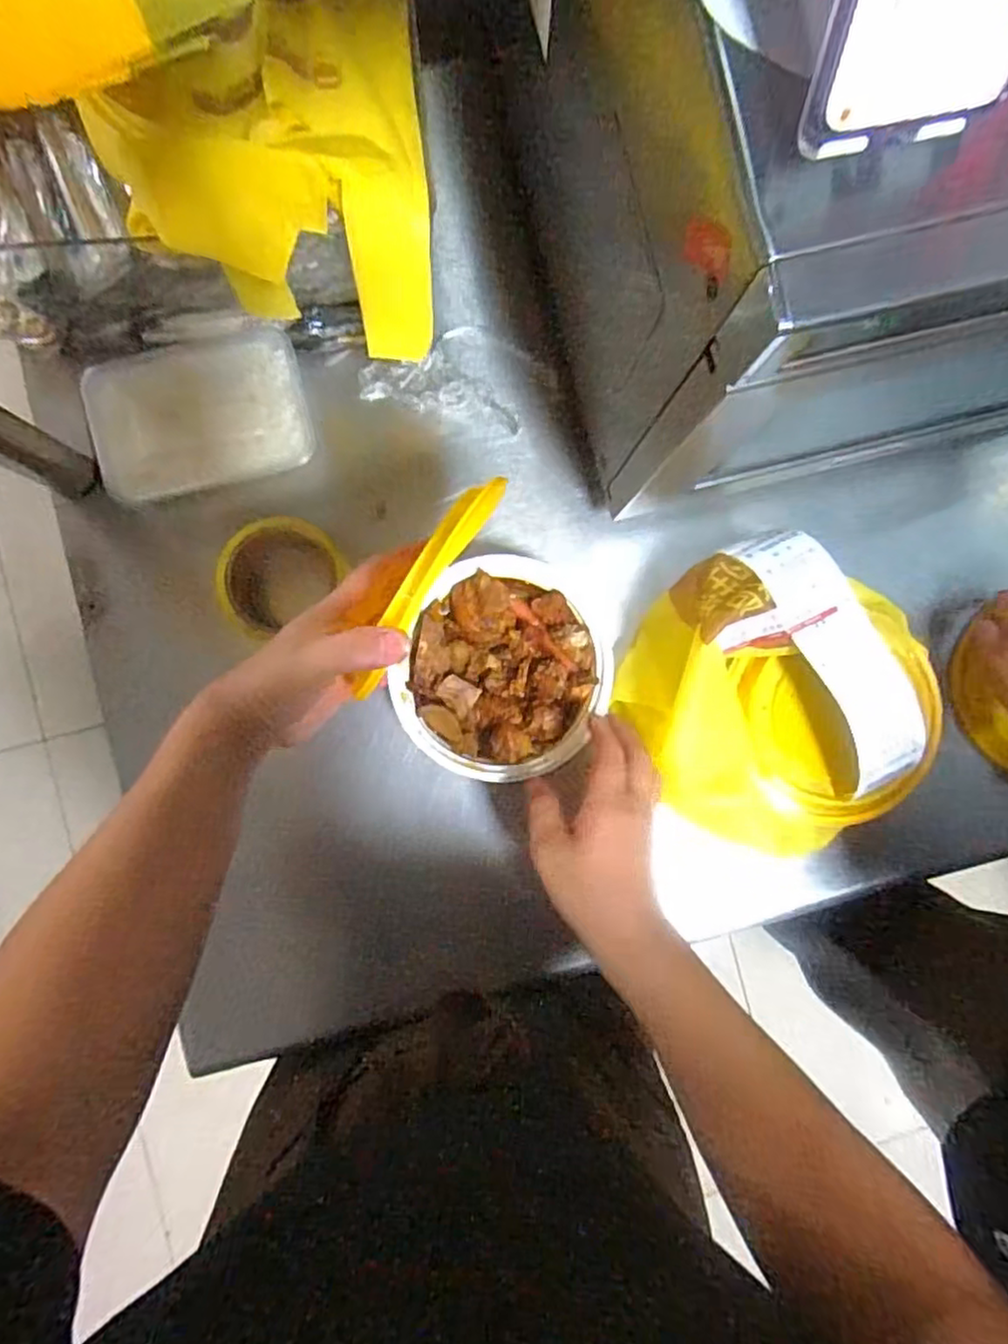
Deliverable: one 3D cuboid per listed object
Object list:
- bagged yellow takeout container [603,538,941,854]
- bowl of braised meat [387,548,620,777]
[{"bbox_3d":[0.213,0.026,0.518,0.225,0.088,0.211,0,88,-2],"label":"bagged yellow takeout container"},{"bbox_3d":[0.002,0.001,0.555,0.148,0.087,0.166,33,87,-1],"label":"bowl of braised meat"}]

